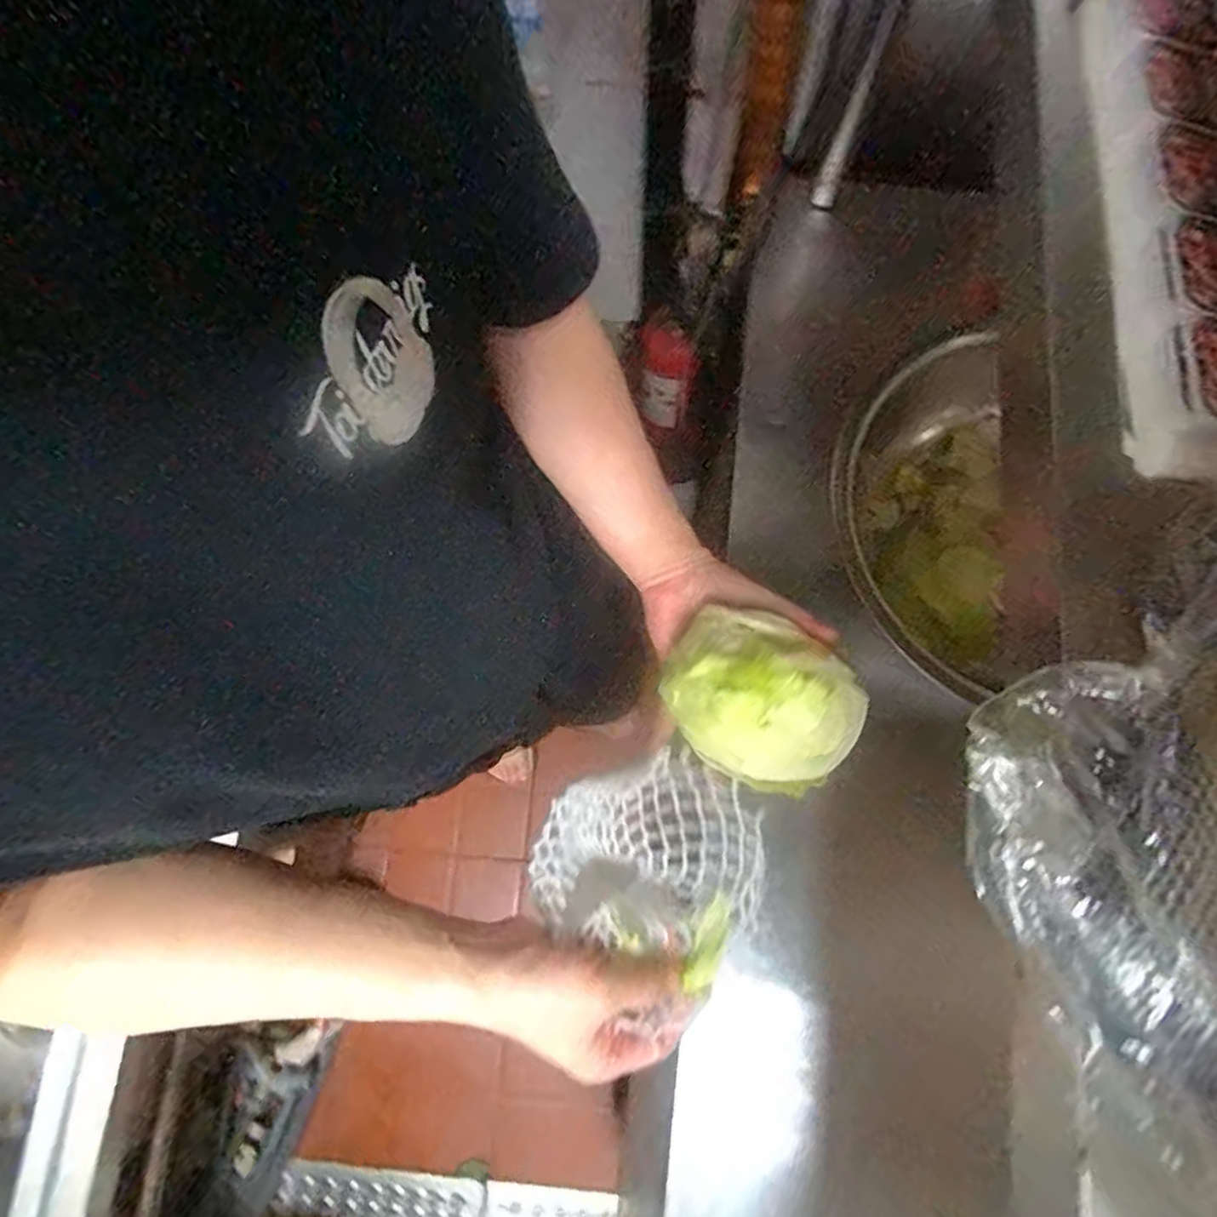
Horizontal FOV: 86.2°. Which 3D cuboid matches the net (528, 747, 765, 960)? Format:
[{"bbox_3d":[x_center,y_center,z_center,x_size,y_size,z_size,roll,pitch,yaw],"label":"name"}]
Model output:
[{"bbox_3d":[0.030,0.168,0.468,0.154,0.064,0.127,10,76,3],"label":"net"}]

